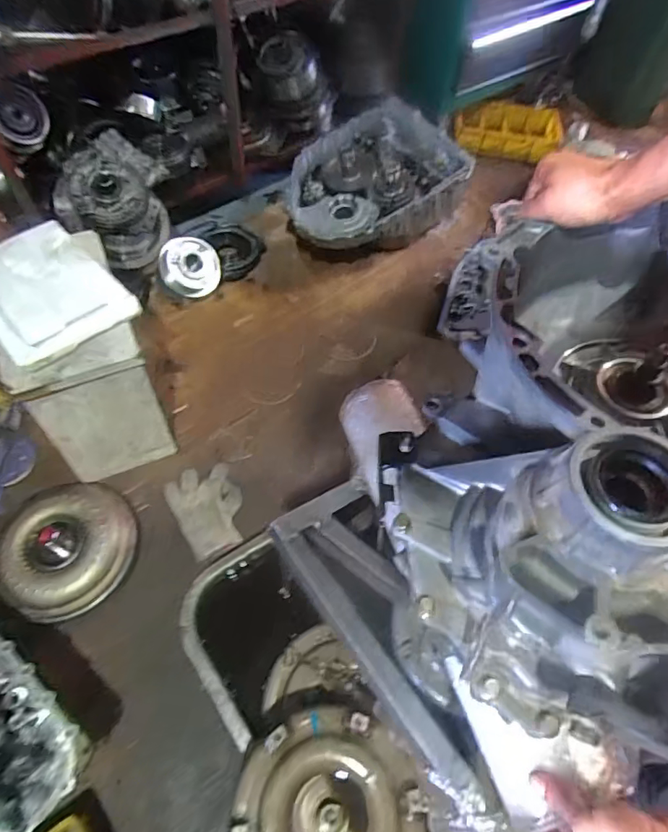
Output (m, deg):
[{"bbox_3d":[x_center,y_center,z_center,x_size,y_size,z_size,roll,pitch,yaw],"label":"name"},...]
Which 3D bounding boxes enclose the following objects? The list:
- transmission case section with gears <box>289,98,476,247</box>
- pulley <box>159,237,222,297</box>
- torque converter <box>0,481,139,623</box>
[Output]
[{"bbox_3d":[0.094,-0.610,1.345,0.445,0.170,0.379,-30,69,1],"label":"transmission case section with gears"},{"bbox_3d":[-0.366,-0.381,1.288,0.143,0.036,0.147,-6,103,-25],"label":"pulley"},{"bbox_3d":[-0.513,0.248,0.975,0.239,0.111,0.264,26,61,13],"label":"torque converter"}]

